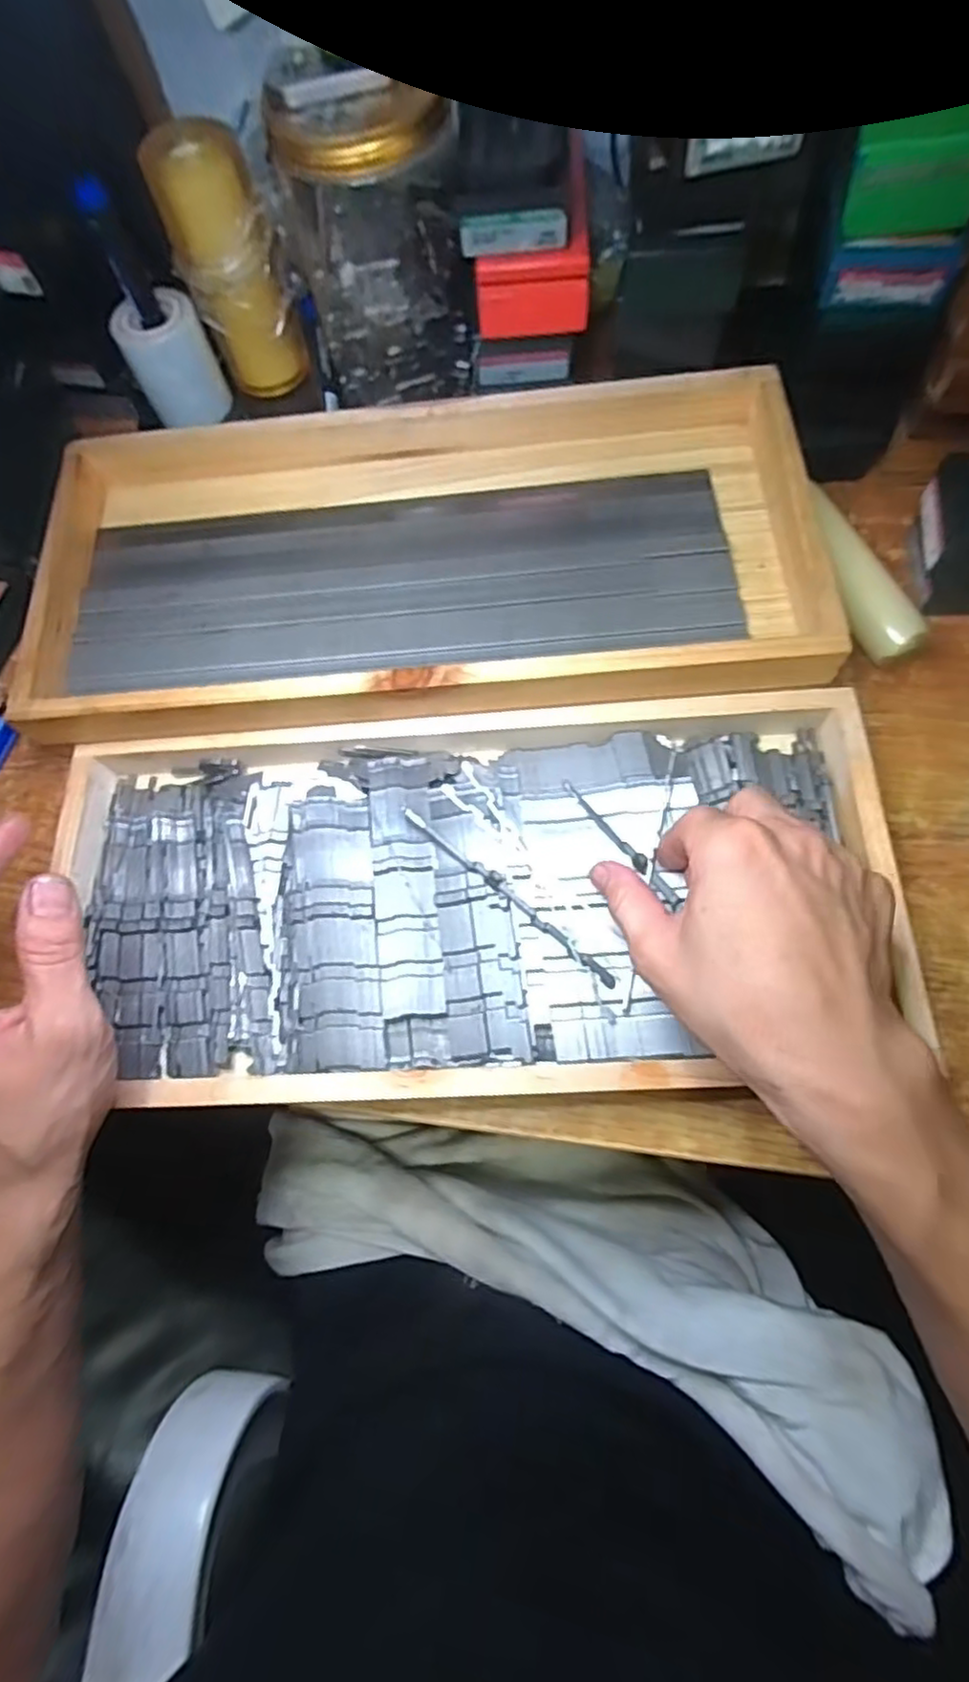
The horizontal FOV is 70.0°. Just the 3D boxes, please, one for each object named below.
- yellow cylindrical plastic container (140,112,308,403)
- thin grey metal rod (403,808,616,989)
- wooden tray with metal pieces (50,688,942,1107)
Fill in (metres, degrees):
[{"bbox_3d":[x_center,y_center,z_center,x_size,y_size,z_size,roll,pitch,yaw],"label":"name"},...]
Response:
[{"bbox_3d":[-0.157,-0.352,0.435,0.055,0.134,0.047,-23,73,-5],"label":"yellow cylindrical plastic container"},{"bbox_3d":[0.011,0.025,0.350,0.138,0.004,0.008,40,79,12],"label":"thin grey metal rod"},{"bbox_3d":[-0.010,0.023,0.357,0.416,0.044,0.201,-3,73,1],"label":"wooden tray with metal pieces"}]

